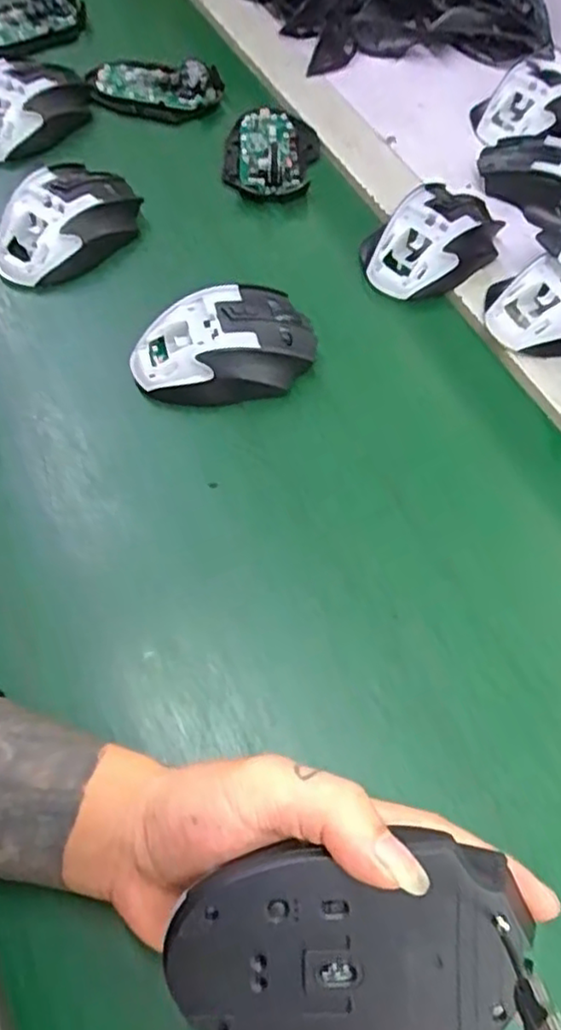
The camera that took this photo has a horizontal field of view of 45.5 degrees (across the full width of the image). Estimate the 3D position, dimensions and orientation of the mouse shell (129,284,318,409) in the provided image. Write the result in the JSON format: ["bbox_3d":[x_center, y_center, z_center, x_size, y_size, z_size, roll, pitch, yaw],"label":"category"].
[{"bbox_3d":[-0.034,-0.104,0.422,0.110,0.036,0.068,-24,66,-14],"label":"mouse shell"}]

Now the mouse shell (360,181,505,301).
[{"bbox_3d":[0.111,-0.199,0.480,0.105,0.032,0.067,-39,70,-19],"label":"mouse shell"}]

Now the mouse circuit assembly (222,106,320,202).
[{"bbox_3d":[-0.008,-0.293,0.537,0.073,0.024,0.099,2,63,-1],"label":"mouse circuit assembly"}]

